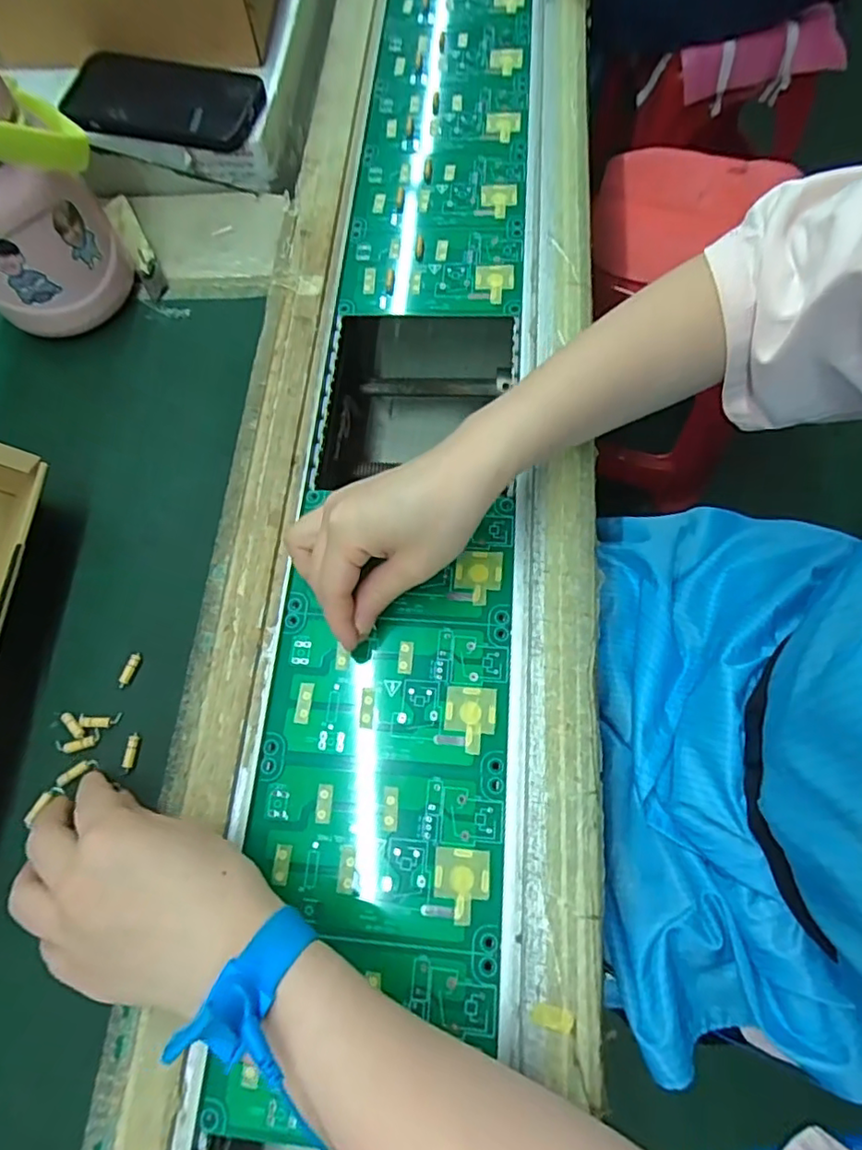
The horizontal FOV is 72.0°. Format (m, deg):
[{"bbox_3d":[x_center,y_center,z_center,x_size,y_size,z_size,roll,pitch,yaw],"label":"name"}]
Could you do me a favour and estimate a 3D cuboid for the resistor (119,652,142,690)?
[{"bbox_3d":[-0.175,0.055,0.345,0.006,0.004,0.022,16,71,8],"label":"resistor"}]

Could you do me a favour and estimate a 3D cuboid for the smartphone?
[{"bbox_3d":[-0.210,-0.369,0.460,0.153,0.011,0.080,6,77,4],"label":"smartphone"}]

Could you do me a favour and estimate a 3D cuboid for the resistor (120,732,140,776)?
[{"bbox_3d":[-0.167,0.098,0.328,0.006,0.004,0.022,3,70,4],"label":"resistor"}]

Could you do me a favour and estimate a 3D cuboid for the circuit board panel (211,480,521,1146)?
[{"bbox_3d":[-0.027,0.107,0.329,0.138,0.005,0.318,3,70,4],"label":"circuit board panel"}]

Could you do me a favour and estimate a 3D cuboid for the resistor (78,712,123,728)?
[{"bbox_3d":[-0.188,0.082,0.336,0.023,0.004,0.008,-3,70,2],"label":"resistor"}]

